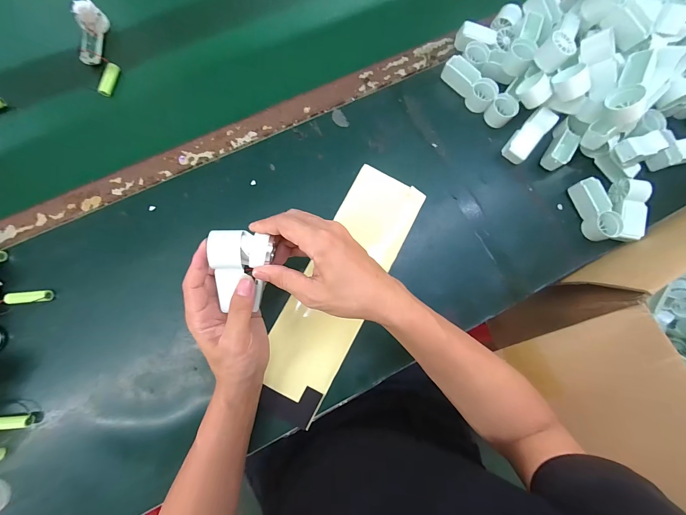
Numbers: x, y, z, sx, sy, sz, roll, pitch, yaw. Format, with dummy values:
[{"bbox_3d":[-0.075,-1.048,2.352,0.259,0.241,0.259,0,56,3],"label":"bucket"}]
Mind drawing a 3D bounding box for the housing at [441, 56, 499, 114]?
[{"bbox_3d":[0.200,-0.275,0.468,0.034,0.031,0.092,-41,84,-8],"label":"housing"}]

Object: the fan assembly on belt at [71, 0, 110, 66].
[{"bbox_3d":[-0.401,-0.352,0.469,0.034,0.034,0.088,4,93,-2],"label":"fan assembly on belt"}]

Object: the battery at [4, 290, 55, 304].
[{"bbox_3d":[-0.424,0.054,0.401,0.055,0.015,0.016,-5,81,-3],"label":"battery"}]

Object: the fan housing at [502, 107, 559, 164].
[{"bbox_3d":[0.288,-0.189,0.456,0.037,0.023,0.089,40,99,4],"label":"fan housing"}]

